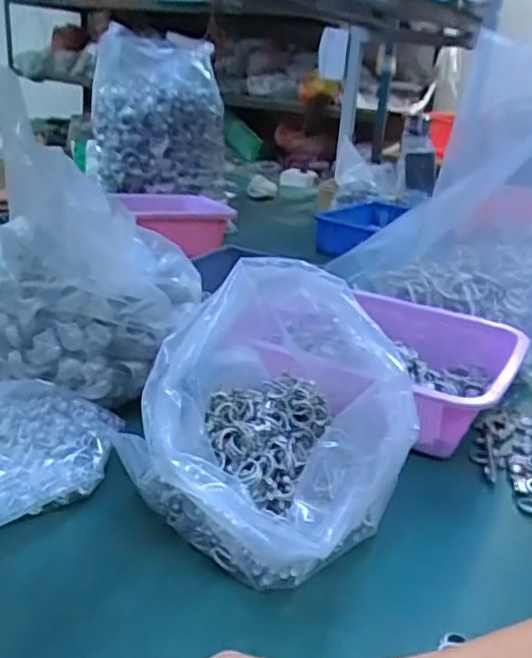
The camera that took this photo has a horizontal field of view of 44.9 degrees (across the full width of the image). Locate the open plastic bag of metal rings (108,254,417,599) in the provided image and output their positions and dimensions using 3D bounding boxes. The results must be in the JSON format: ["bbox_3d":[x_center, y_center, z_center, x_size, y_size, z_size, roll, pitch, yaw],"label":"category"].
[{"bbox_3d":[0.008,0.058,0.472,0.183,0.173,0.189,22,26,36],"label":"open plastic bag of metal rings"}]

